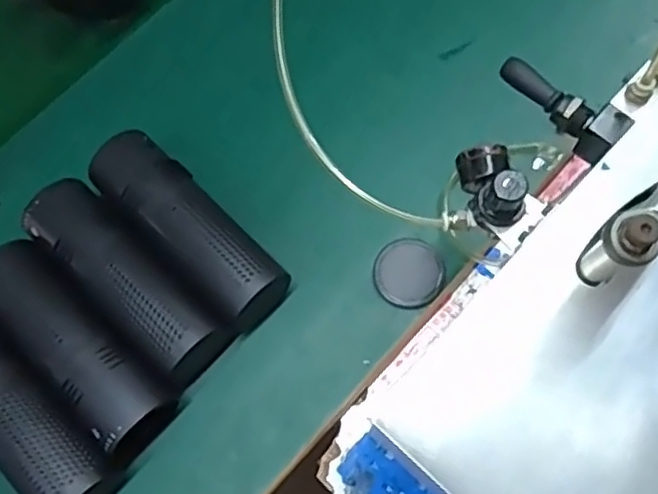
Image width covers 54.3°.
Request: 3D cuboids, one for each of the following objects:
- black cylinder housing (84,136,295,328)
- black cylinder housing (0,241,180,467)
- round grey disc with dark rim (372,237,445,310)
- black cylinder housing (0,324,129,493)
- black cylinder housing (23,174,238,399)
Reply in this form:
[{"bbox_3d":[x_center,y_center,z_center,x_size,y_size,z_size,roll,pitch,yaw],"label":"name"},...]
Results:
[{"bbox_3d":[-0.103,-0.011,0.475,0.057,0.053,0.168,-44,75,-11],"label":"black cylinder housing"},{"bbox_3d":[-0.176,0.065,0.447,0.059,0.055,0.165,-41,75,-10],"label":"black cylinder housing"},{"bbox_3d":[0.059,0.019,0.472,0.050,0.010,0.050,-1,72,2],"label":"round grey disc with dark rim"},{"bbox_3d":[-0.205,0.107,0.430,0.158,0.055,0.057,43,79,14],"label":"black cylinder housing"},{"bbox_3d":[-0.143,0.025,0.455,0.168,0.050,0.055,42,78,14],"label":"black cylinder housing"}]

